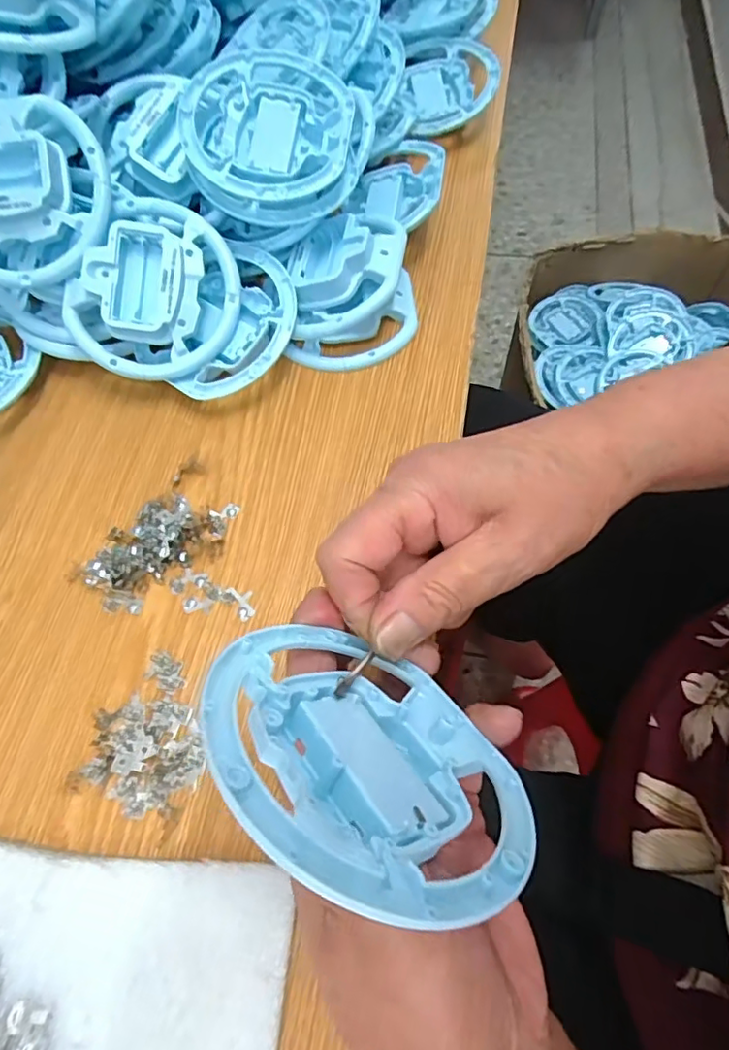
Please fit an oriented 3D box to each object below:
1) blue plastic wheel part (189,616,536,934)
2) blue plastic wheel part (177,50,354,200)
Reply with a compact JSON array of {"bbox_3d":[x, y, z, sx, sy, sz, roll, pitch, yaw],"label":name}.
[{"bbox_3d":[-0.002,0.072,0.174,0.101,0.021,0.099,20,18,-26],"label":"blue plastic wheel part"},{"bbox_3d":[-0.058,-0.234,0.341,0.096,0.024,0.099,1,72,-2],"label":"blue plastic wheel part"}]

